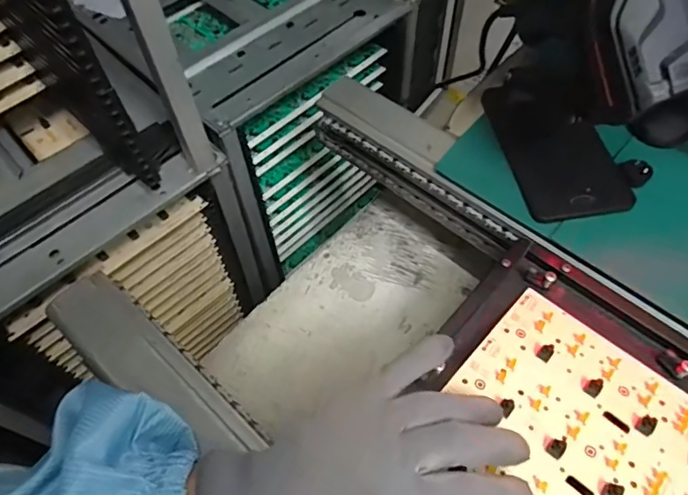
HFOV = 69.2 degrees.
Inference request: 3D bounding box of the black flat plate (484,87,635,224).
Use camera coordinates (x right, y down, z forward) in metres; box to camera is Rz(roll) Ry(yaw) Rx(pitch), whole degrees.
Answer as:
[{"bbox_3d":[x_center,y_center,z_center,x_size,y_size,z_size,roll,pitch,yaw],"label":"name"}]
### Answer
[{"bbox_3d":[0.176,-0.087,0.418,0.079,0.013,0.141,-14,63,4],"label":"black flat plate"}]

